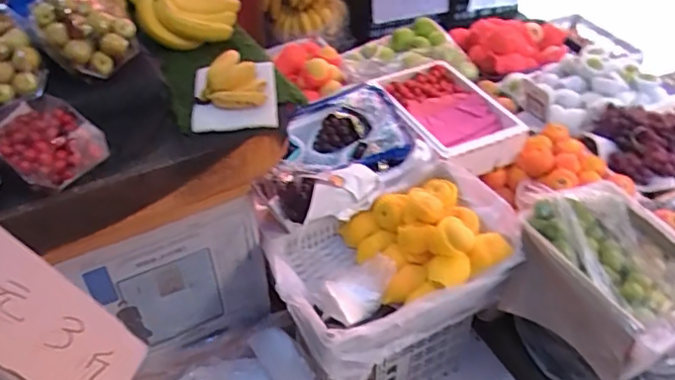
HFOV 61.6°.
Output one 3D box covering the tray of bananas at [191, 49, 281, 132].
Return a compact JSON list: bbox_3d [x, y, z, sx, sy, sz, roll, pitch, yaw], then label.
[{"bbox_3d":[-0.189,-0.187,1.031,0.151,0.071,0.185,-4,43,-4],"label":"tray of bananas"}]

